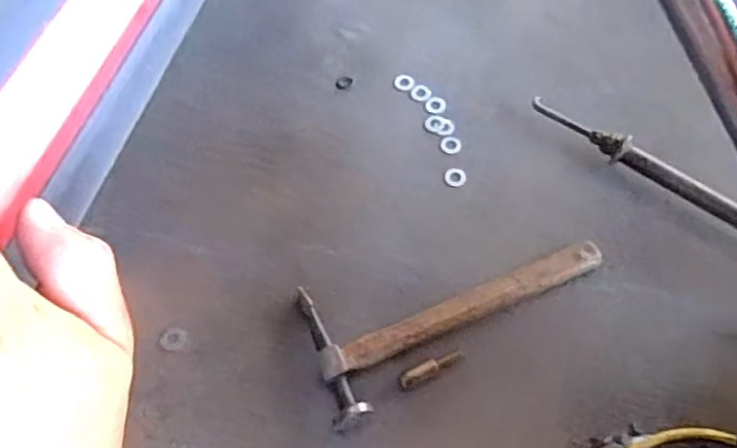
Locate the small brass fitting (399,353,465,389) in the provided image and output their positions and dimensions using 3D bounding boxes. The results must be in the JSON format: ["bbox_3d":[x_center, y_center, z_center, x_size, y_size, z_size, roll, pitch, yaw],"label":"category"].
[{"bbox_3d":[0.059,0.137,0.601,0.065,0.016,0.014,-23,65,-10],"label":"small brass fitting"}]

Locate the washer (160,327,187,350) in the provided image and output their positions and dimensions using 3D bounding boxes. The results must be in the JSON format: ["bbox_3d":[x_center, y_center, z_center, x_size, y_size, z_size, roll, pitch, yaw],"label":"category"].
[{"bbox_3d":[-0.195,0.114,0.631,0.024,0.004,0.023,0,63,1],"label":"washer"}]

